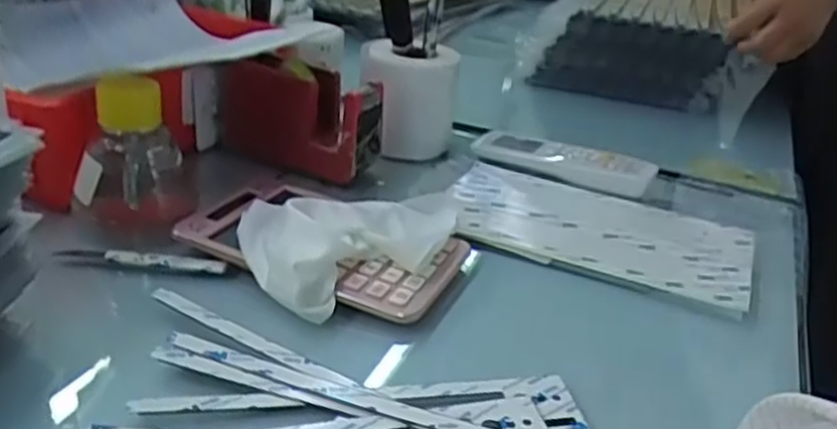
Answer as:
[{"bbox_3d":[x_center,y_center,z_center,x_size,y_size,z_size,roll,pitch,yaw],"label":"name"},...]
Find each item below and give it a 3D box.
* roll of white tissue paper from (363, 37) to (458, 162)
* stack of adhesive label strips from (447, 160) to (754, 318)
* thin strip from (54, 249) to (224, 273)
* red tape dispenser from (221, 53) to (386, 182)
[{"bbox_3d":[-0.009,-0.102,0.699,0.087,0.088,0.072,3,26,-7],"label":"roll of white tissue paper"},{"bbox_3d":[0.132,0.010,0.585,0.230,0.009,0.132,16,28,19],"label":"stack of adhesive label strips"},{"bbox_3d":[-0.181,0.029,0.496,0.114,0.010,0.012,6,26,0],"label":"thin strip"},{"bbox_3d":[-0.103,-0.085,0.656,0.140,0.076,0.051,18,28,22],"label":"red tape dispenser"}]

